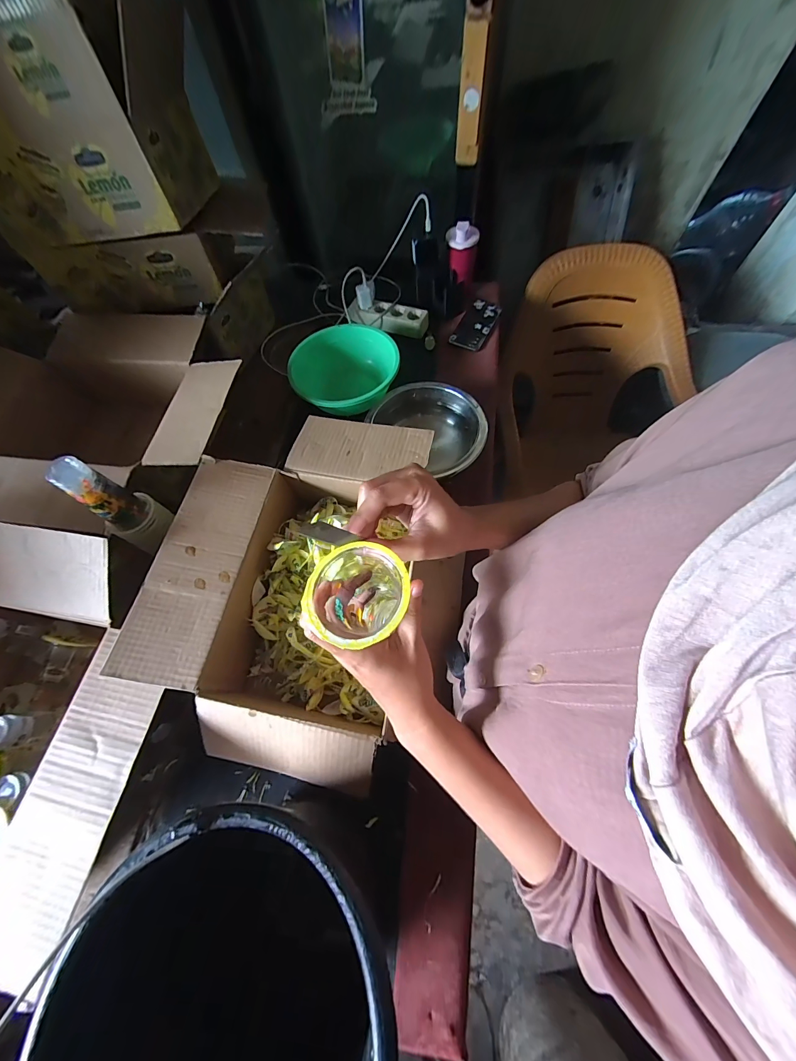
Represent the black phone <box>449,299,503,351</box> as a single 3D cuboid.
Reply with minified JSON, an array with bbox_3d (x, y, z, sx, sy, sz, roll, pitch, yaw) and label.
[{"bbox_3d":[0.192,-0.509,0.856,0.079,0.013,0.174,21,68,12],"label":"black phone"}]

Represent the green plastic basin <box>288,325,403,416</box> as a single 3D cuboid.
[{"bbox_3d":[-0.104,-0.335,0.749,0.207,0.070,0.211,-1,66,2],"label":"green plastic basin"}]

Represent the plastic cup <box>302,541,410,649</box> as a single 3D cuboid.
[{"bbox_3d":[-0.026,0.062,0.290,0.071,0.118,0.069,-1,66,2],"label":"plastic cup"}]

